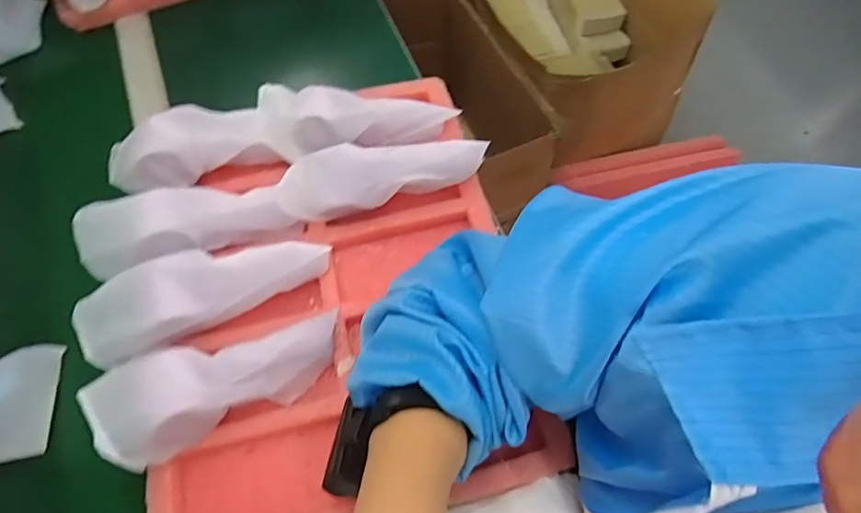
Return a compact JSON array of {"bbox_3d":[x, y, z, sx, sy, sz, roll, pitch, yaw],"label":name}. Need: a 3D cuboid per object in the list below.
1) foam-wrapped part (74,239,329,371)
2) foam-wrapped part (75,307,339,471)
[{"bbox_3d":[-0.190,0.025,0.449,0.200,0.046,0.058,-24,65,-11],"label":"foam-wrapped part"},{"bbox_3d":[-0.166,0.101,0.426,0.186,0.046,0.067,-17,63,-25],"label":"foam-wrapped part"}]

